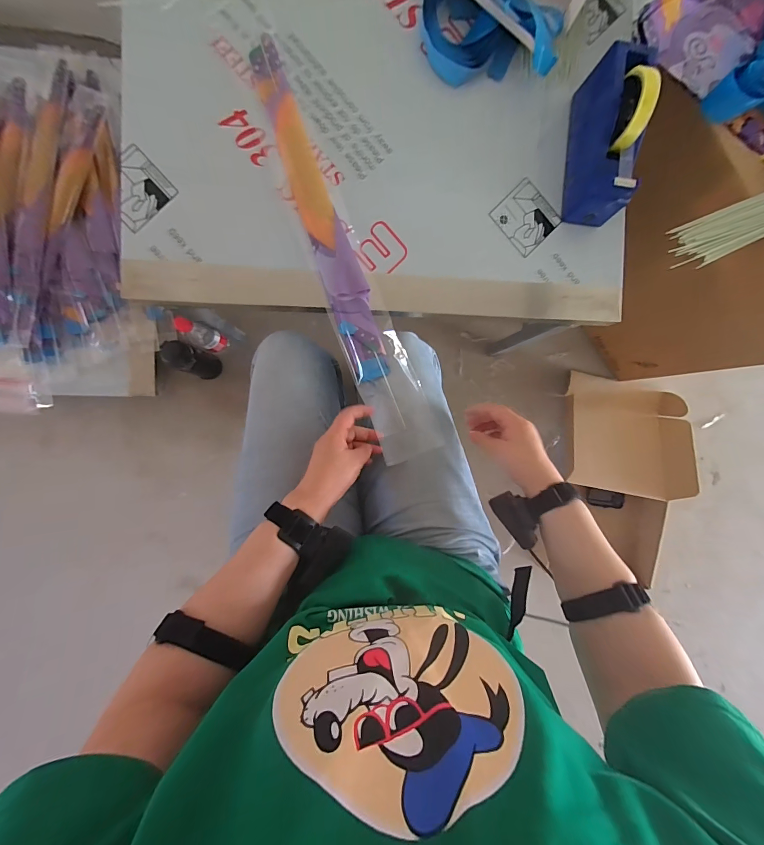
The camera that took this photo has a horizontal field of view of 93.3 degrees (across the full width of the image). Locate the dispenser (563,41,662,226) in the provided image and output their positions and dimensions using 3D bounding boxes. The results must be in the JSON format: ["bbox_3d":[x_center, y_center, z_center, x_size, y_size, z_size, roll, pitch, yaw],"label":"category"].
[{"bbox_3d":[0.333,-0.417,0.525,0.070,0.115,0.203,3,91,-6],"label":"dispenser"}]

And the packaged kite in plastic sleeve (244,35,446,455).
[{"bbox_3d":[-0.061,-0.246,0.519,0.084,0.032,0.617,-20,87,-6],"label":"packaged kite in plastic sleeve"}]

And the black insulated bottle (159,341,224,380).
[{"bbox_3d":[-0.457,-0.147,0.880,0.065,0.205,0.069,18,89,-6],"label":"black insulated bottle"}]

